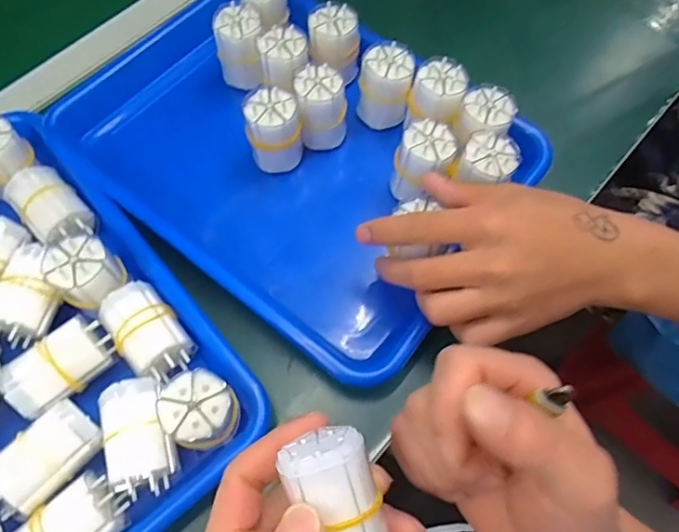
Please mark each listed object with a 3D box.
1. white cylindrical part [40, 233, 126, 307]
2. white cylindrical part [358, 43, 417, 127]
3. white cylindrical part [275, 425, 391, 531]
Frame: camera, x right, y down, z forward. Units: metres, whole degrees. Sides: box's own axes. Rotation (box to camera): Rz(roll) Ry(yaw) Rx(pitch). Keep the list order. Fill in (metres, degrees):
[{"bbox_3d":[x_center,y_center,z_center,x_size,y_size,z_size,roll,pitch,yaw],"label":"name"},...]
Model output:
[{"bbox_3d":[-0.162,0.004,0.338,0.038,0.037,0.033,-18,65,-7],"label":"white cylindrical part"},{"bbox_3d":[0.036,-0.138,0.418,0.038,0.064,0.033,9,65,6],"label":"white cylindrical part"},{"bbox_3d":[0.002,0.104,0.225,0.034,0.028,0.064,-19,84,-8],"label":"white cylindrical part"}]

